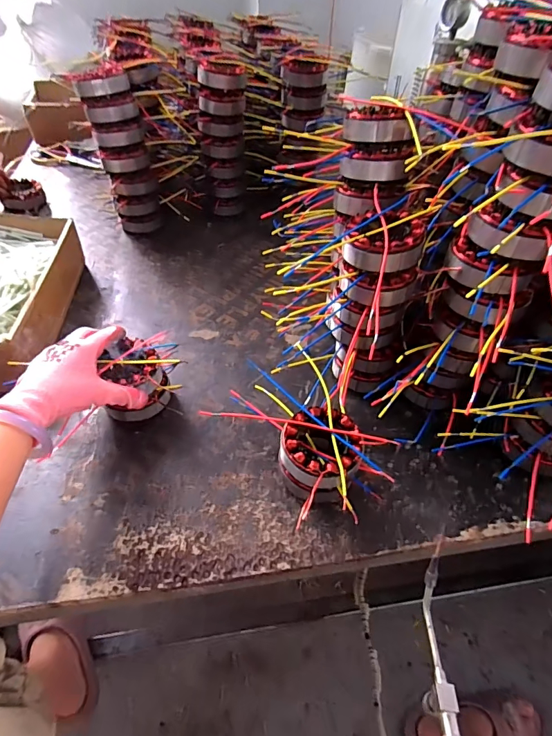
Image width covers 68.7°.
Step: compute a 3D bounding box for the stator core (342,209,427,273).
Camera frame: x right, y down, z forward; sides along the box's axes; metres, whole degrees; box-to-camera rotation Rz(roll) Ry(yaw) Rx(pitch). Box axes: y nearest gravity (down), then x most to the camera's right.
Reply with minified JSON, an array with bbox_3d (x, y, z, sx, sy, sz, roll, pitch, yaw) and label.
[{"bbox_3d":[0.115,-0.141,0.443,0.084,0.038,0.085,1,49,-2],"label":"stator core"}]

